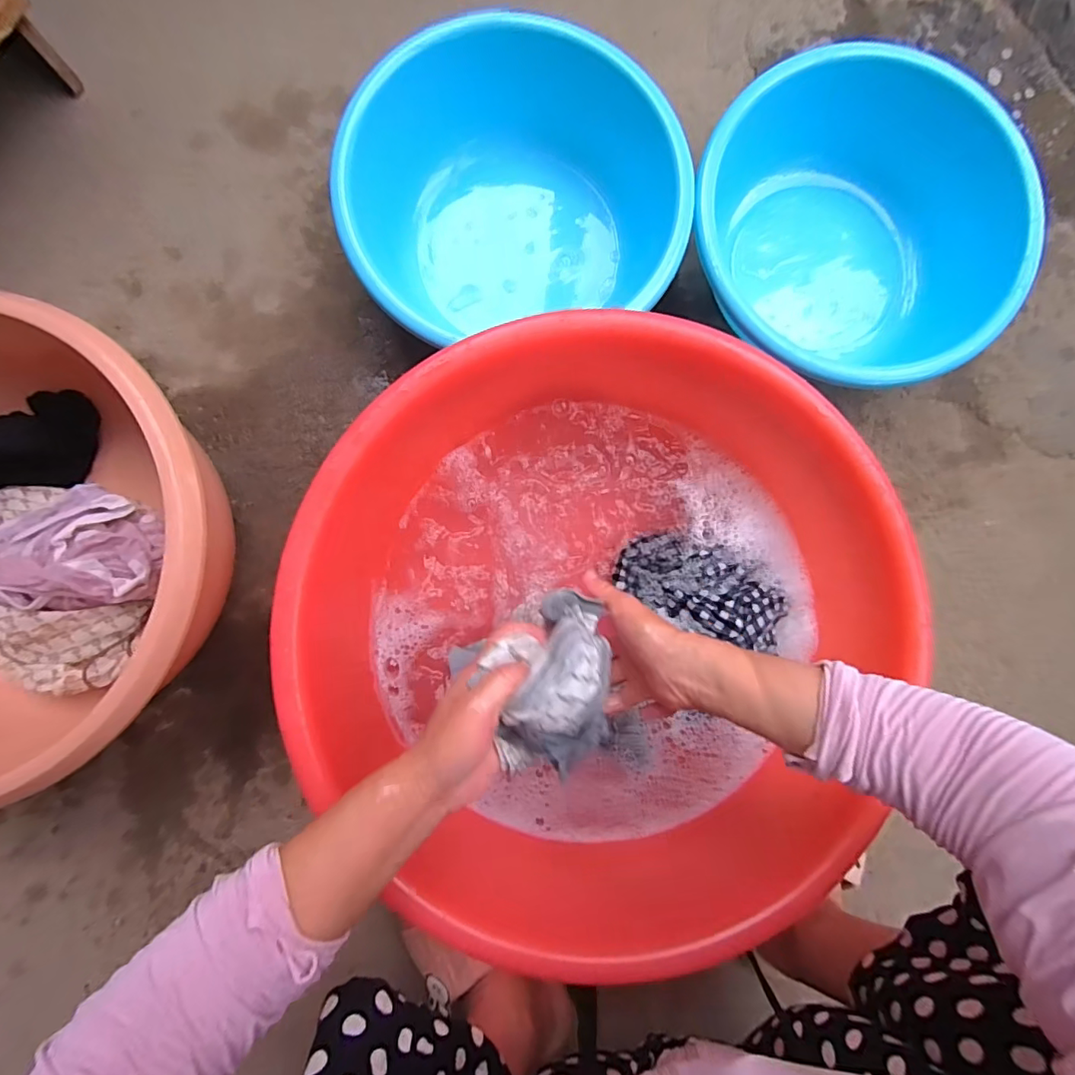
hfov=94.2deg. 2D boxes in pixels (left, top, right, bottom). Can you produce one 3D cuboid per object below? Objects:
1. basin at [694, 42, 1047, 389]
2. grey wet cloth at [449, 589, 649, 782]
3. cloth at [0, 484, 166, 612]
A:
[{"bbox_3d":[0.332,-0.324,0.555,0.320,0.124,0.346,0,88,-2],"label":"basin"},{"bbox_3d":[0.009,0.105,0.358,0.108,0.088,0.101,-23,89,-3],"label":"grey wet cloth"},{"bbox_3d":[-0.476,0.009,0.512,0.178,0.066,0.126,-2,88,-2],"label":"cloth"}]

